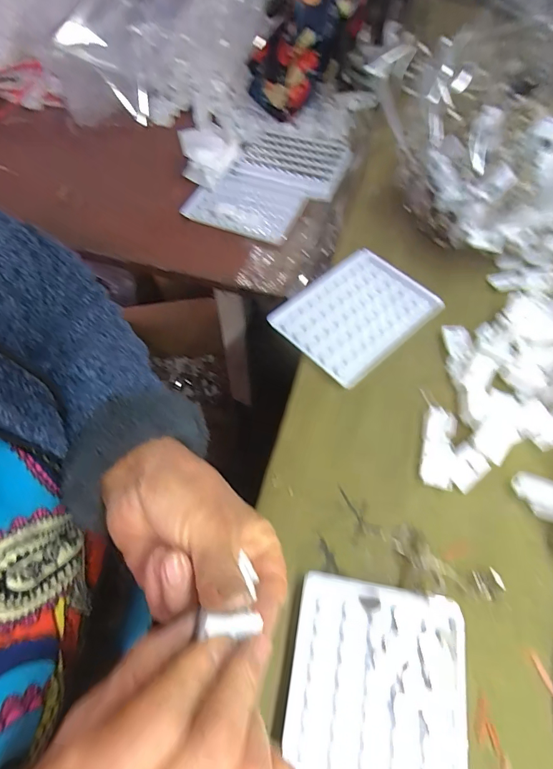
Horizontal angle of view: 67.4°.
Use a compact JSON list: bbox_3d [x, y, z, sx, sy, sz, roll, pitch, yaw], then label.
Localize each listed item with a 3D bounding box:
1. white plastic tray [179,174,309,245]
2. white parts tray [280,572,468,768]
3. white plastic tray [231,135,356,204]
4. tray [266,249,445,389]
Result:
[{"bbox_3d":[-0.041,-0.217,0.502,0.135,0.020,0.085,18,62,11],"label":"white plastic tray"},{"bbox_3d":[0.053,0.183,0.223,0.095,0.012,0.133,9,61,6],"label":"white parts tray"},{"bbox_3d":[0.024,-0.284,0.530,0.133,0.029,0.097,16,62,10],"label":"white plastic tray"},{"bbox_3d":[0.069,-0.064,0.368,0.128,0.008,0.101,-38,67,-19],"label":"tray"}]

